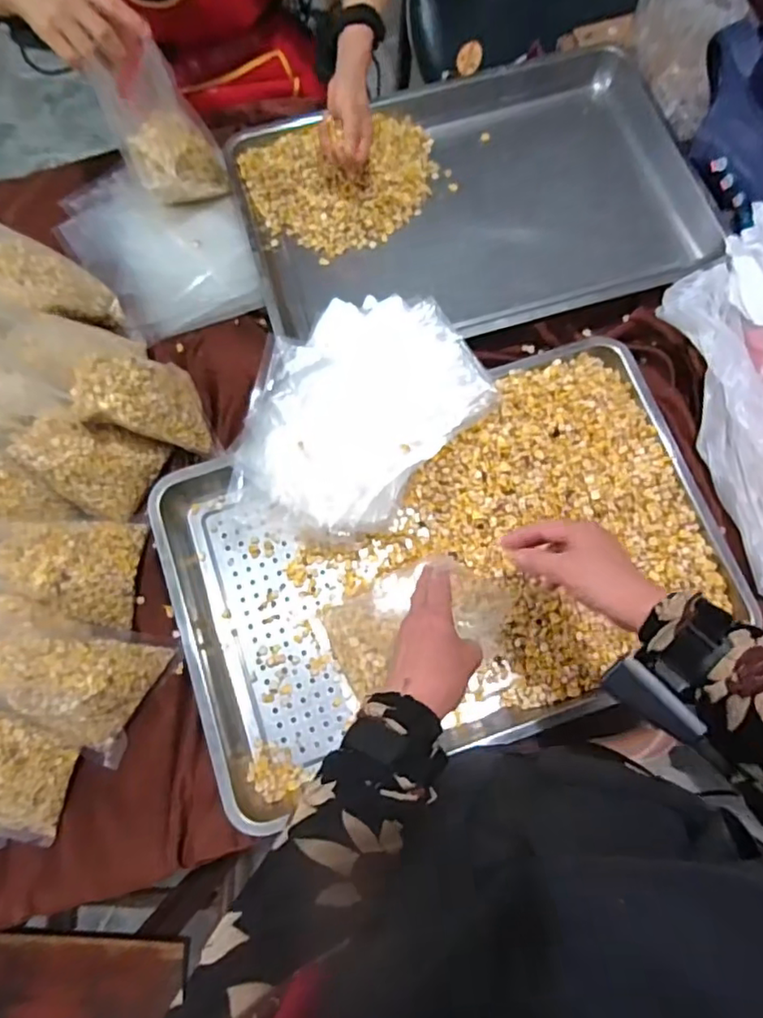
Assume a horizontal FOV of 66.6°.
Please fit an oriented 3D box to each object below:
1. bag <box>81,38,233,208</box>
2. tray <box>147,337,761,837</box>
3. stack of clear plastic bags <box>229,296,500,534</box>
[{"bbox_3d":[-0.265,-0.461,0.725,0.099,0.192,0.075,-42,79,-8],"label":"bag"},{"bbox_3d":[0.074,0.057,0.647,0.581,0.053,0.371,-19,77,-3],"label":"tray"},{"bbox_3d":[-0.038,-0.105,0.679,0.227,0.053,0.318,40,80,10],"label":"stack of clear plastic bags"}]

